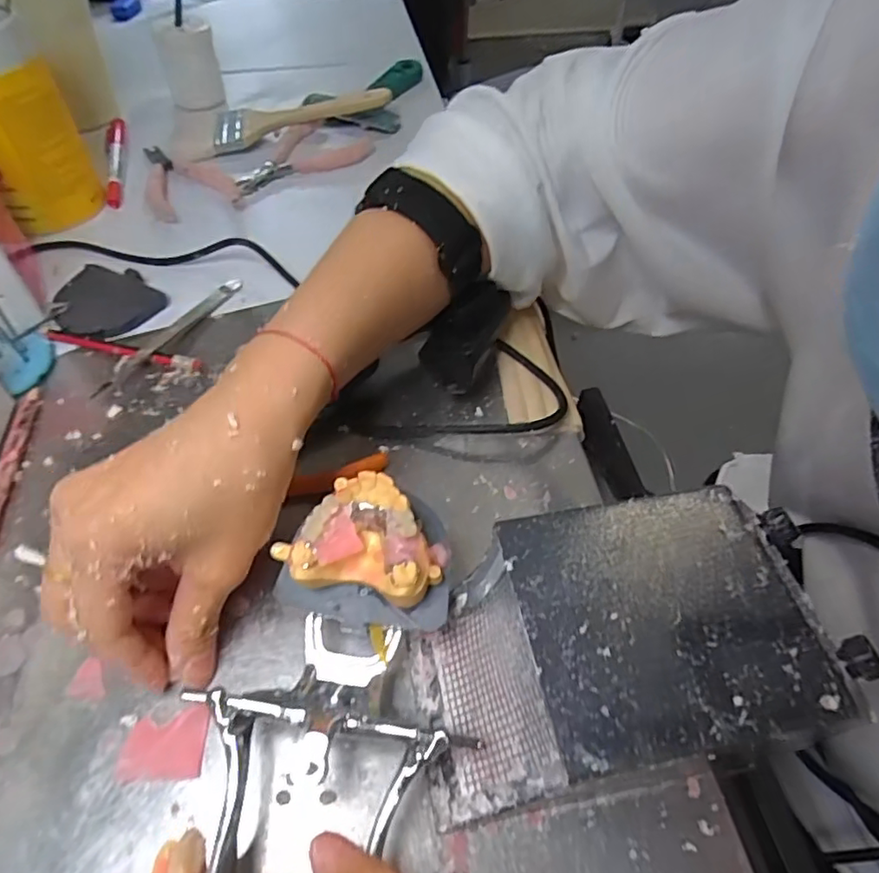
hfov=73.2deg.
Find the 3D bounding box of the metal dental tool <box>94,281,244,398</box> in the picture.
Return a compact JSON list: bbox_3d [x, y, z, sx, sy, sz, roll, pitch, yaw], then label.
[{"bbox_3d":[-0.175,-0.069,0.390,0.017,0.008,0.129,24,55,16],"label":"metal dental tool"}]

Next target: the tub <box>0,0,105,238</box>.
[{"bbox_3d":[-0.317,-0.230,0.434,0.077,0.131,0.075,1,52,-1],"label":"tub"}]

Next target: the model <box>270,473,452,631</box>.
[{"bbox_3d":[-0.030,0.046,0.243,0.067,0.034,0.048,5,53,3],"label":"model"}]

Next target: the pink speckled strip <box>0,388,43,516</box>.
[{"bbox_3d":[-0.233,0.019,0.318,0.011,0.009,0.113,-5,52,-6],"label":"pink speckled strip"}]

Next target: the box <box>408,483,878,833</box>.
[{"bbox_3d":[0.060,0.085,0.222,0.134,0.087,0.089,-6,52,-6],"label":"box"}]

